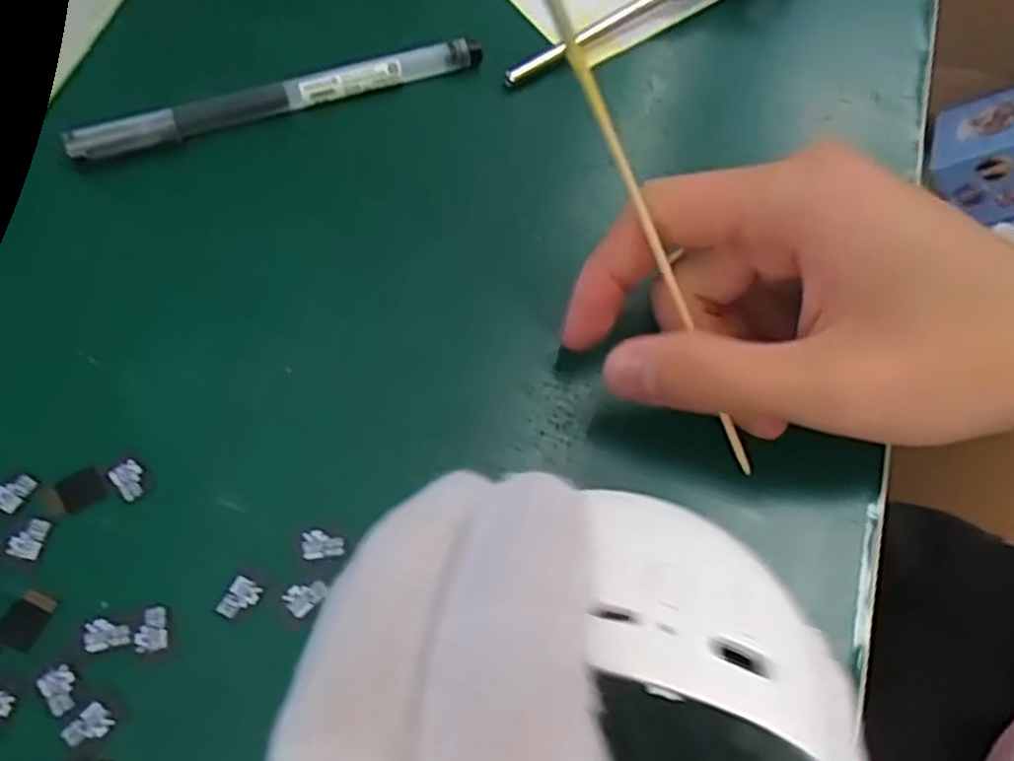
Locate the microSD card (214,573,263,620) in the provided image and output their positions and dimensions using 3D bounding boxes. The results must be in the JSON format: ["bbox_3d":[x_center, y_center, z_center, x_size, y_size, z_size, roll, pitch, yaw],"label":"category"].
[{"bbox_3d":[-0.072,0.058,0.212,0.009,0.004,0.011,29,68,11],"label":"microSD card"}]

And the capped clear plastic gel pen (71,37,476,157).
[{"bbox_3d":[-0.079,-0.100,0.279,0.144,0.008,0.009,-18,67,-10],"label":"capped clear plastic gel pen"}]

